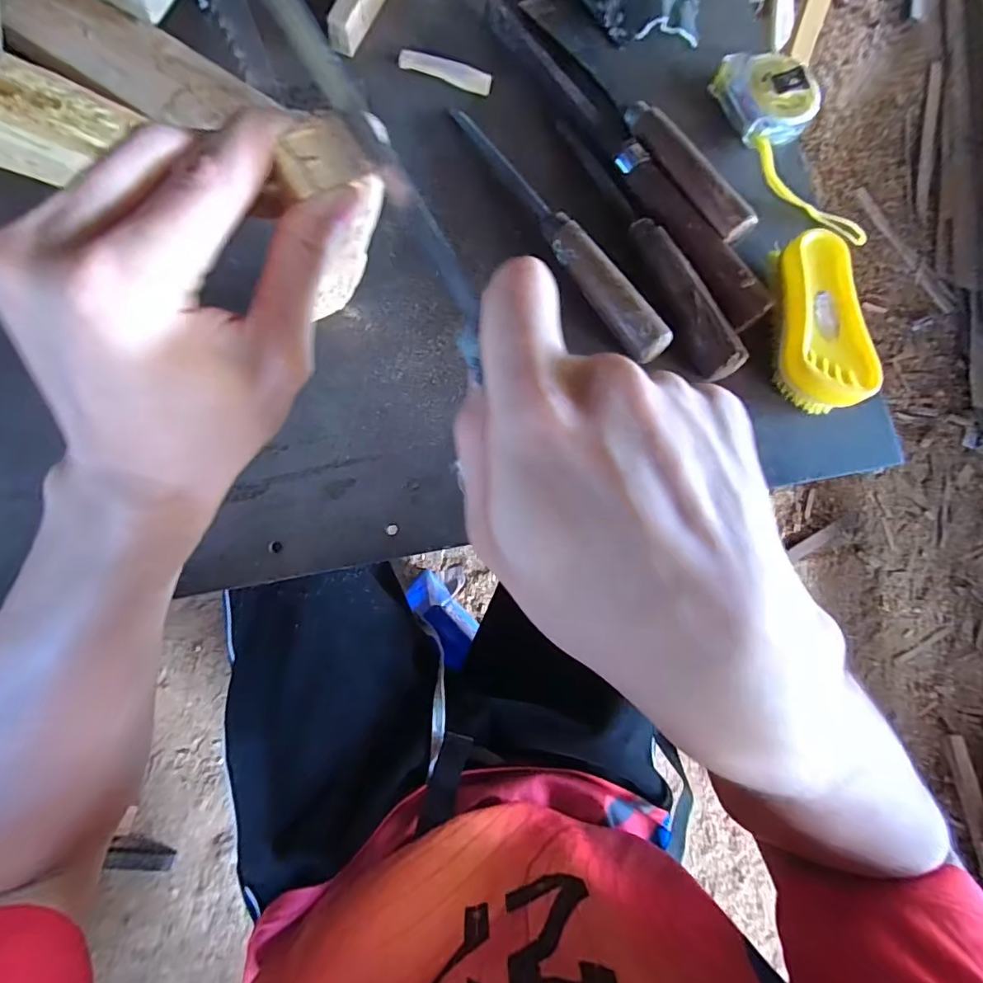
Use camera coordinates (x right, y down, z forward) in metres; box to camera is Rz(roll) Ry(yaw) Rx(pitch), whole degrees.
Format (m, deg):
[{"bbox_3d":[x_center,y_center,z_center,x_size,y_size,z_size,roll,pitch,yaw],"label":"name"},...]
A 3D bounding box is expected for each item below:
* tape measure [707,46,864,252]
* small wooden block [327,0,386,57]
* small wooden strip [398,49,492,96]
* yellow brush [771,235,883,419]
[{"bbox_3d":[0.239,-0.269,0.389,0.054,0.027,0.170,-24,82,-11],"label":"tape measure"},{"bbox_3d":[-0.095,-0.361,0.361,0.019,0.022,0.082,22,77,-2],"label":"small wooden block"},{"bbox_3d":[-0.034,-0.320,0.375,0.069,0.005,0.017,12,77,-4],"label":"small wooden strip"},{"bbox_3d":[0.229,-0.119,0.348,0.057,0.037,0.116,1,85,-8],"label":"yellow brush"}]

